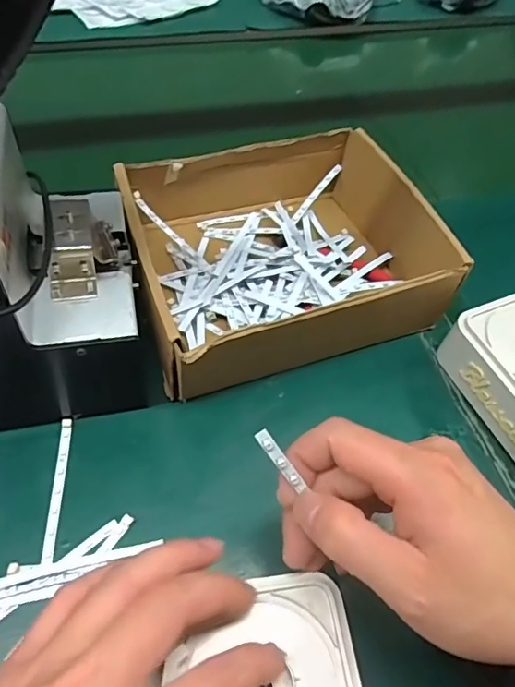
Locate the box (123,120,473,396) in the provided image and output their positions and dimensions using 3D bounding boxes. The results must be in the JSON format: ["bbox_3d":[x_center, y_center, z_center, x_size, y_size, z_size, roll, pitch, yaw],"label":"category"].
[{"bbox_3d":[0.016,-0.070,0.395,0.212,0.076,0.182,-13,55,-15],"label":"box"}]

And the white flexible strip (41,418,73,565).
[{"bbox_3d":[-0.120,0.085,0.310,0.007,0.005,0.087,-1,53,-6],"label":"white flexible strip"}]

